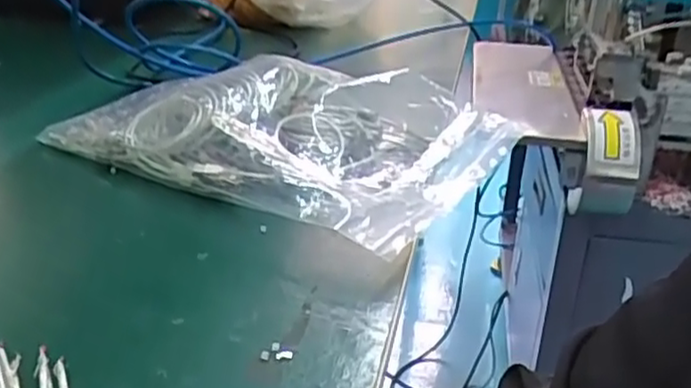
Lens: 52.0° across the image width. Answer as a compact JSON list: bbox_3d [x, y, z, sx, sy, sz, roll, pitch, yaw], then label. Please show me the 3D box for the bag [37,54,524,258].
[{"bbox_3d":[-0.066,-0.078,0.802,0.465,0.087,0.317,19,29,30],"label":"bag"}]

